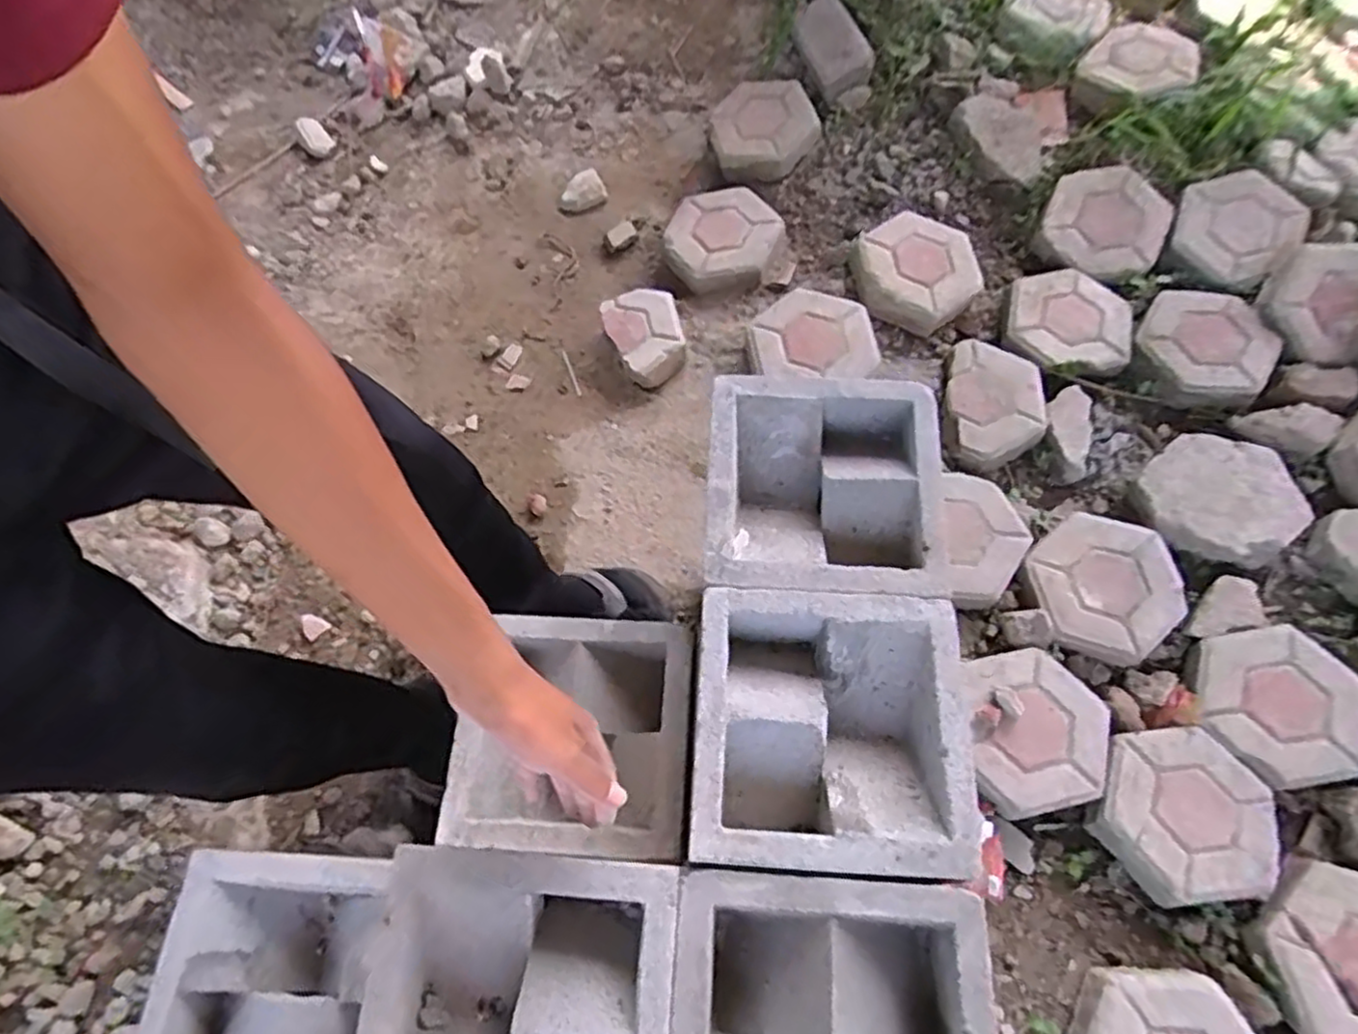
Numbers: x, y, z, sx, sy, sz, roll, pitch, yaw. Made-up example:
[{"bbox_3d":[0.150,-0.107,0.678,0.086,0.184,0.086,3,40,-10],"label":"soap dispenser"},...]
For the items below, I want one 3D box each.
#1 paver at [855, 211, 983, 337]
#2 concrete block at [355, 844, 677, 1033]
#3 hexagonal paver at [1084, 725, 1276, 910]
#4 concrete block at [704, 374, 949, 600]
[{"bbox_3d":[0.408,-0.426,1.265,0.207,0.055,0.211,32,68,17],"label":"paver"},{"bbox_3d":[-0.104,0.333,0.490,0.207,0.069,0.200,3,66,3],"label":"concrete block"},{"bbox_3d":[0.636,0.377,0.938,0.217,0.047,0.198,-7,62,-2],"label":"hexagonal paver"},{"bbox_3d":[0.125,-0.021,0.649,0.201,0.066,0.198,2,66,3],"label":"concrete block"}]

